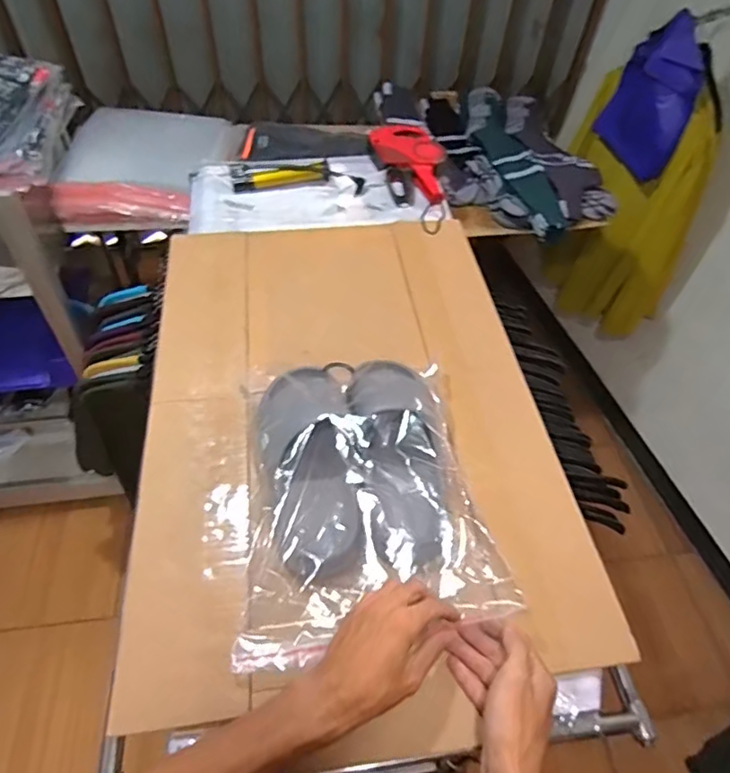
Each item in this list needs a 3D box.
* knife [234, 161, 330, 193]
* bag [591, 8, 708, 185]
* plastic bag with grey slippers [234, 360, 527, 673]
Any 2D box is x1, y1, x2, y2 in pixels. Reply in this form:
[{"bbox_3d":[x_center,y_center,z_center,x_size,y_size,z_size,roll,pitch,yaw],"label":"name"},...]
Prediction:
[{"bbox_3d":[-0.158,-0.399,1.067,0.178,0.024,0.047,-8,52,-9],"label":"knife"},{"bbox_3d":[0.703,-0.715,1.389,0.067,0.336,0.254,-21,62,-15],"label":"bag"},{"bbox_3d":[-0.007,0.100,0.617,0.262,0.082,0.330,-7,52,-8],"label":"plastic bag with grey slippers"}]

